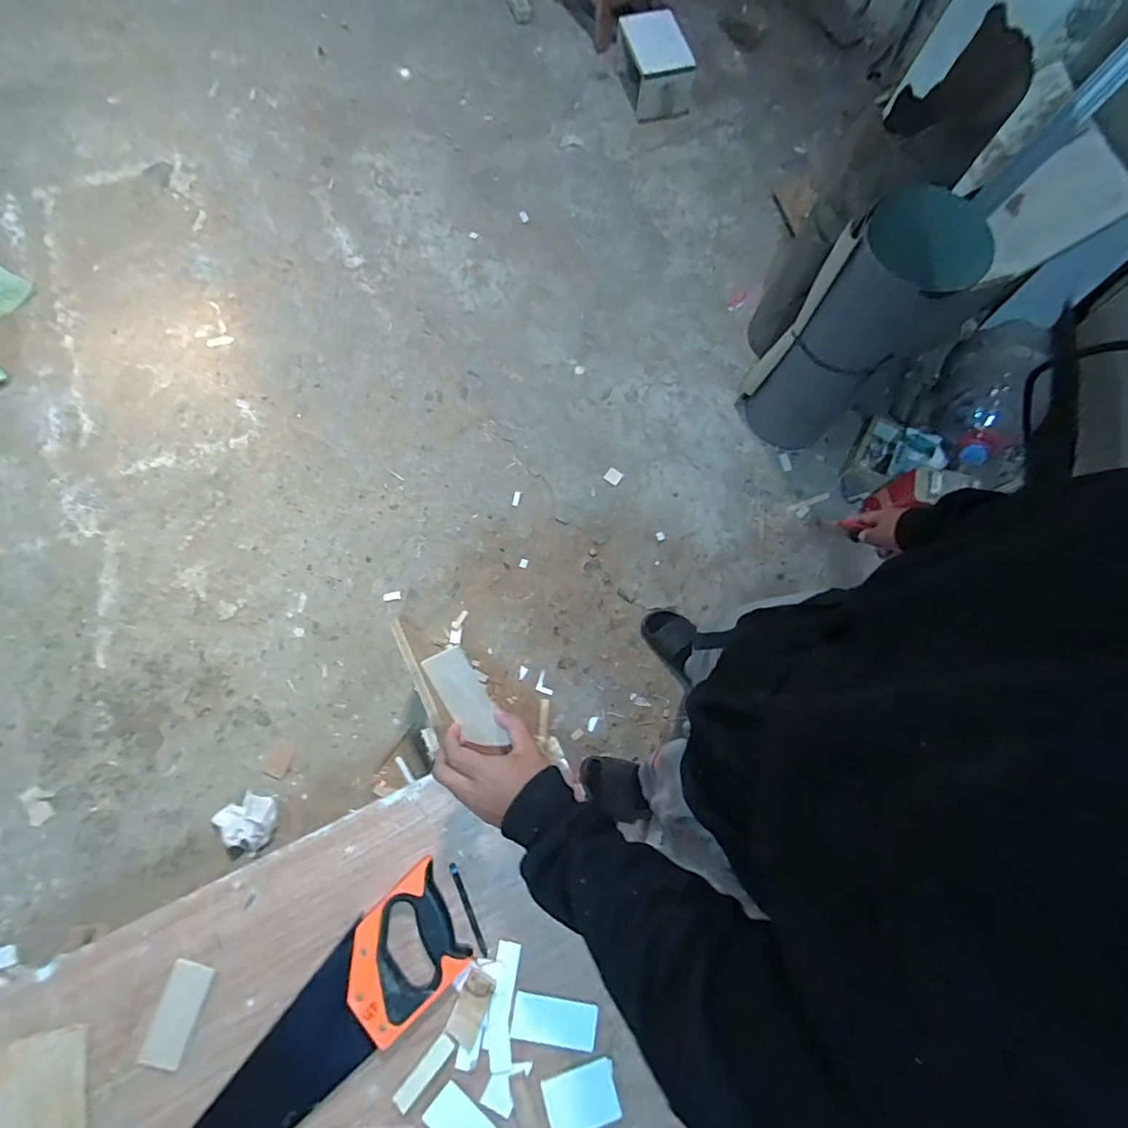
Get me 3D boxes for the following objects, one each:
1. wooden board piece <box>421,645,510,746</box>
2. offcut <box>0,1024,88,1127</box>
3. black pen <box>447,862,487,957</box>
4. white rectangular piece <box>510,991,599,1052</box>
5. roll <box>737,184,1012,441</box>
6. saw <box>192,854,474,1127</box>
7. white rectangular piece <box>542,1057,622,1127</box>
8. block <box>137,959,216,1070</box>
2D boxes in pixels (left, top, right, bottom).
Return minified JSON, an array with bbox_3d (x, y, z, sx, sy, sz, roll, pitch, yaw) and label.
[{"bbox_3d":[-0.102,0.143,0.565,0.044,0.011,0.117,-31,98,-10],"label":"wooden board piece"},{"bbox_3d":[-0.558,0.554,0.544,0.128,0.011,0.118,-8,76,-4],"label":"offcut"},{"bbox_3d":[-0.108,0.391,0.608,0.010,0.005,0.100,-26,77,-9],"label":"black pen"},{"bbox_3d":[-0.010,0.499,0.582,0.091,0.004,0.045,8,75,1],"label":"white rectangular piece"},{"bbox_3d":[0.710,-0.544,1.330,0.254,0.640,0.272,1,74,-2],"label":"roll"},{"bbox_3d":[-0.311,0.549,0.549,0.509,0.024,0.112,-43,80,-11],"label":"saw"},{"bbox_3d":[0.019,0.566,0.565,0.075,0.007,0.056,-16,76,-6],"label":"white rectangular piece"},{"bbox_3d":[-0.413,0.481,0.570,0.043,0.009,0.096,16,75,2],"label":"block"}]

